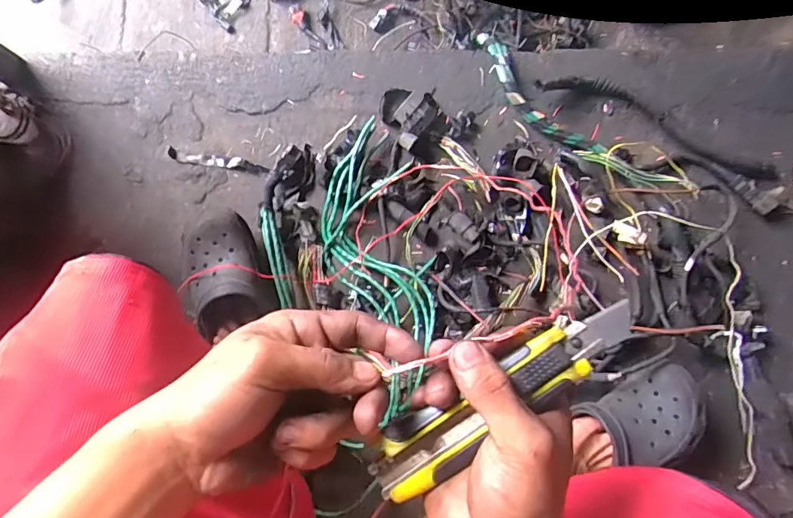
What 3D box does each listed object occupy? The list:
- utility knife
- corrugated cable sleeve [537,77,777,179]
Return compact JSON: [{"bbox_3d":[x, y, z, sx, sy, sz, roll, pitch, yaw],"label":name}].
[{"bbox_3d":[0.053,0.071,0.255,0.154,0.017,0.033,-36,85,5],"label":"utility knife"},{"bbox_3d":[0.423,-0.218,0.778,0.409,0.033,0.064,24,85,3],"label":"corrugated cable sleeve"}]

